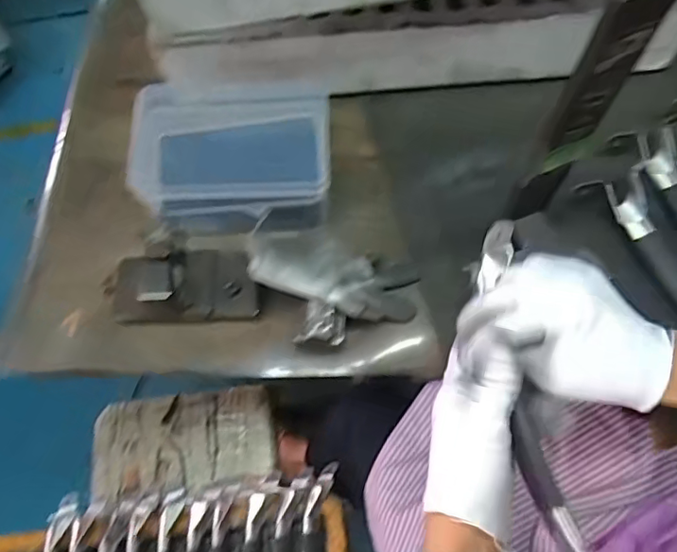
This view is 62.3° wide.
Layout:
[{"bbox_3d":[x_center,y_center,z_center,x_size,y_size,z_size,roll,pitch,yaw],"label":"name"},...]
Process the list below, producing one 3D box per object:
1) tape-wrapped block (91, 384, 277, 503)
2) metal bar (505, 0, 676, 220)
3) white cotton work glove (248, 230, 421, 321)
[{"bbox_3d":[-0.238,0.253,0.862,0.271,0.032,0.139,-8,65,-1],"label":"tape-wrapped block"},{"bbox_3d":[0.156,-0.095,0.382,0.044,0.235,0.013,-18,67,-6],"label":"metal bar"},{"bbox_3d":[-0.004,-0.004,0.499,0.158,0.049,0.084,16,64,-21],"label":"white cotton work glove"}]

